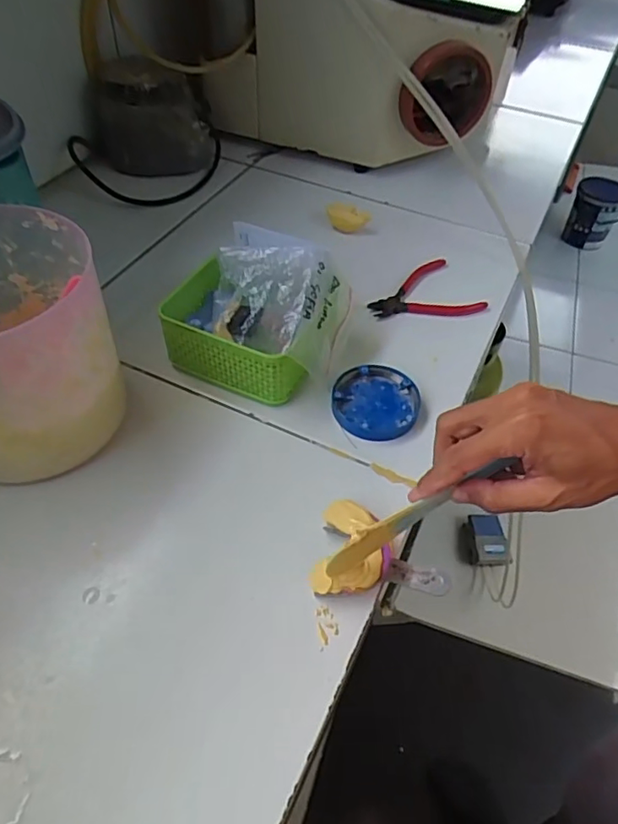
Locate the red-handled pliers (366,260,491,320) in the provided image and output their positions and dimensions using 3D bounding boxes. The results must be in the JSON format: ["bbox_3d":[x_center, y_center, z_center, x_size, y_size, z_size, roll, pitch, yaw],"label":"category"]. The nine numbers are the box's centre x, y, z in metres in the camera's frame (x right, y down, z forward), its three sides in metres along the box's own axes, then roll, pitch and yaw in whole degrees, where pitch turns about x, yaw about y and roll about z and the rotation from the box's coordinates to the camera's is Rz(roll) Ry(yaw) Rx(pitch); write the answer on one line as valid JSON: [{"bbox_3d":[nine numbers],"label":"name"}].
[{"bbox_3d":[0.124,-0.120,0.618,0.120,0.024,0.086,-22,55,-21],"label":"red-handled pliers"}]

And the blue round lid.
[{"bbox_3d":[0.060,-0.008,0.512,0.075,0.020,0.076,2,50,-2],"label":"blue round lid"}]

